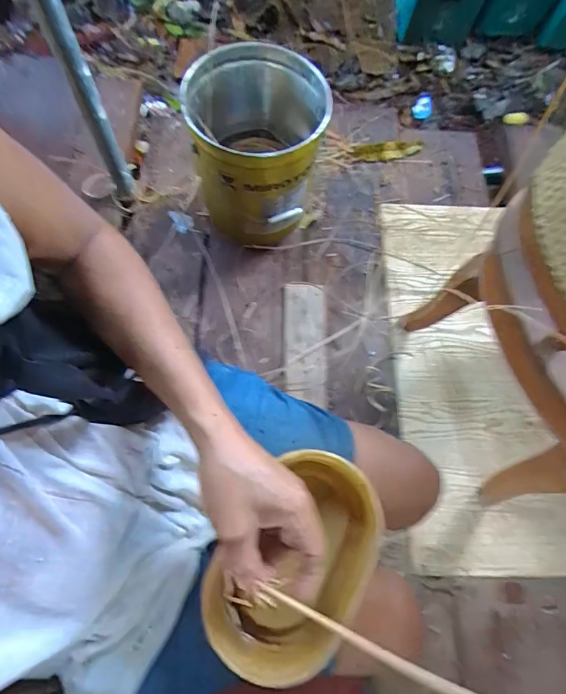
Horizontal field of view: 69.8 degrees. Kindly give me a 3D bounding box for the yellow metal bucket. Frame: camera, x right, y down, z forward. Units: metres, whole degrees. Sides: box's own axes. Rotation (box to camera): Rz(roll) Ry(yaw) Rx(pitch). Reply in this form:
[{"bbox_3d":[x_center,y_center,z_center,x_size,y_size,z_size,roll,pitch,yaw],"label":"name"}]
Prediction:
[{"bbox_3d":[-0.058,-0.450,0.960,0.290,0.312,0.306,-1,71,-4],"label":"yellow metal bucket"}]

